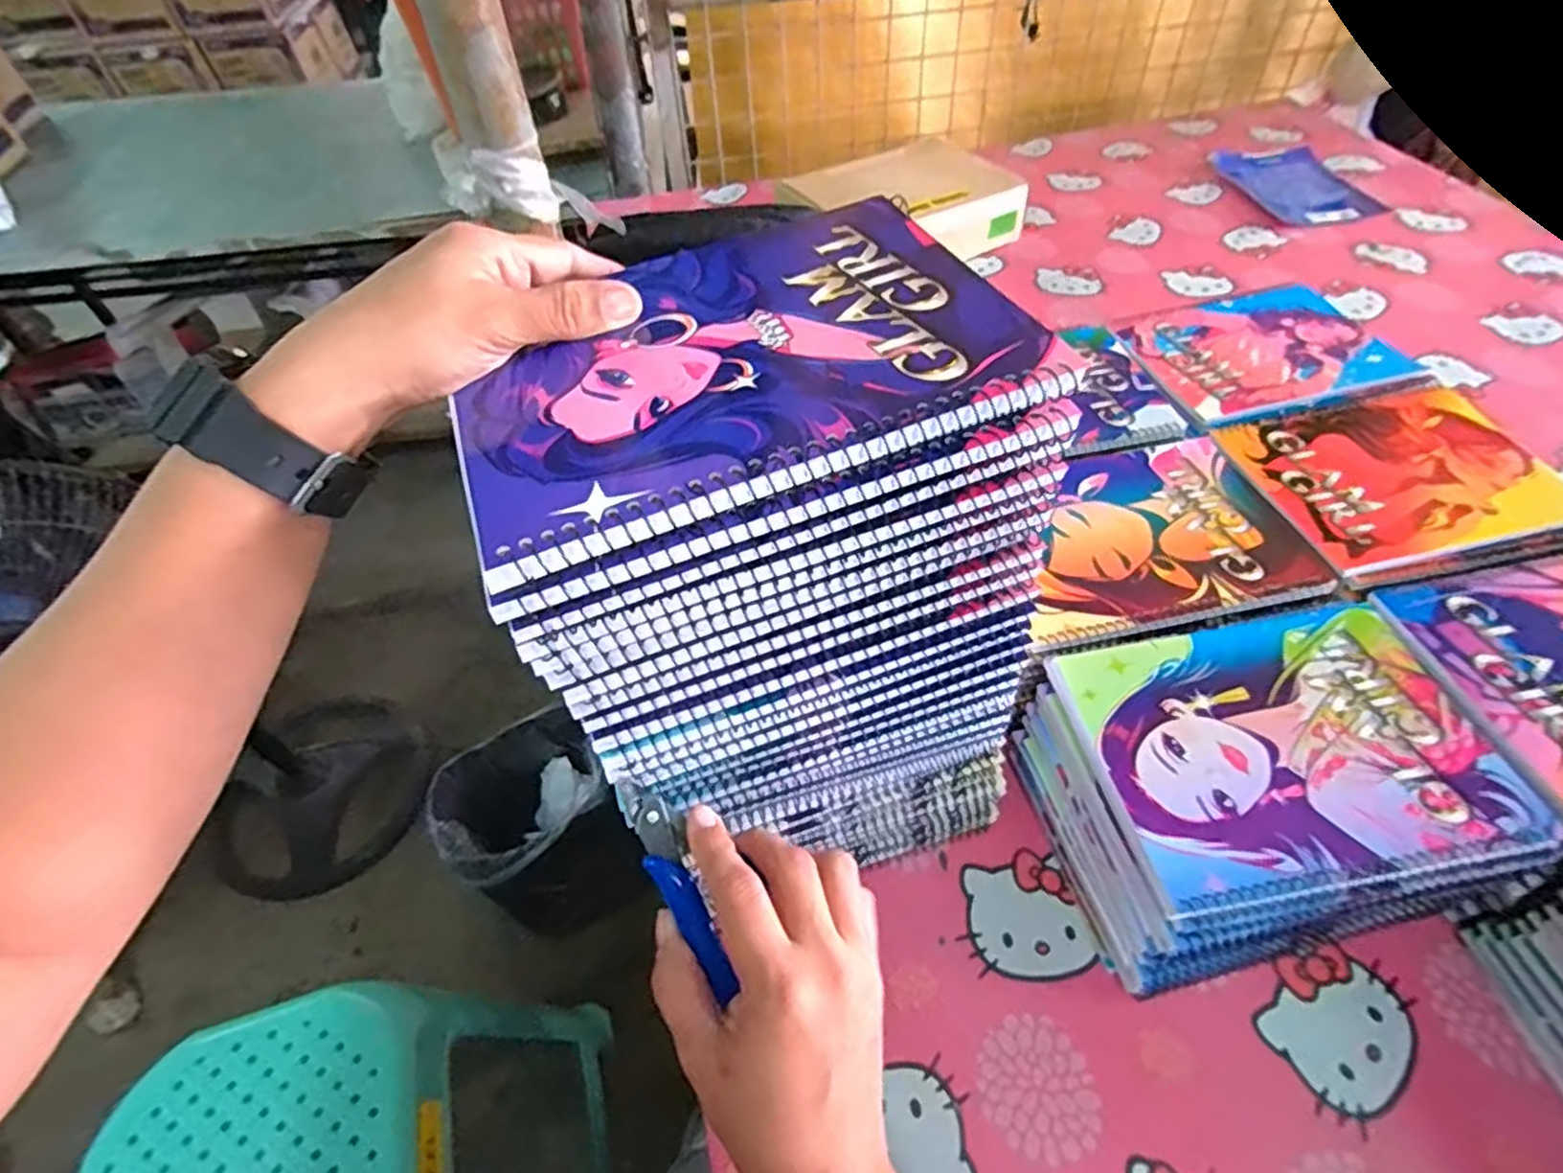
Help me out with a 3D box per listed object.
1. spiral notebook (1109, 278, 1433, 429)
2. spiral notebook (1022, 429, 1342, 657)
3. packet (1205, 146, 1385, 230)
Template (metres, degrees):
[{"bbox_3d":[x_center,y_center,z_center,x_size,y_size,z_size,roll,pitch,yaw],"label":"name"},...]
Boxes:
[{"bbox_3d":[0.405,-0.202,0.616,0.204,0.006,0.159,-12,51,-6],"label":"spiral notebook"},{"bbox_3d":[0.243,-0.038,0.495,0.192,0.008,0.157,-9,51,-4],"label":"spiral notebook"},{"bbox_3d":[0.736,-0.577,1.040,0.151,0.008,0.220,-6,51,-2],"label":"packet"}]

